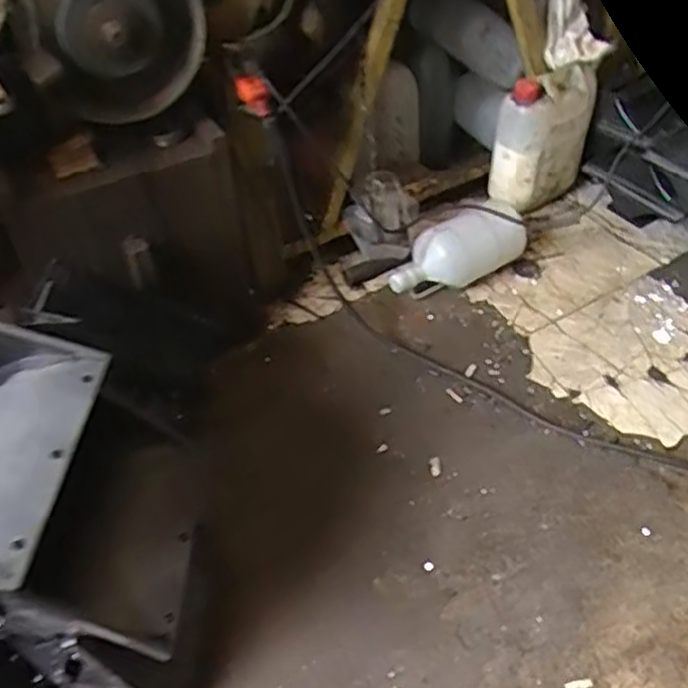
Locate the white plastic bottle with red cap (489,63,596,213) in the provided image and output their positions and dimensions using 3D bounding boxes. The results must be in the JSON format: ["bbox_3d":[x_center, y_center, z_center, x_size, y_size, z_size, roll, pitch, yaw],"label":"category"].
[{"bbox_3d":[0.393,-0.403,1.444,0.191,0.254,0.109,-34,52,-29],"label":"white plastic bottle with red cap"}]

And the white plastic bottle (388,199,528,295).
[{"bbox_3d":[0.199,-0.165,1.300,0.261,0.127,0.088,-26,49,-22],"label":"white plastic bottle"}]

